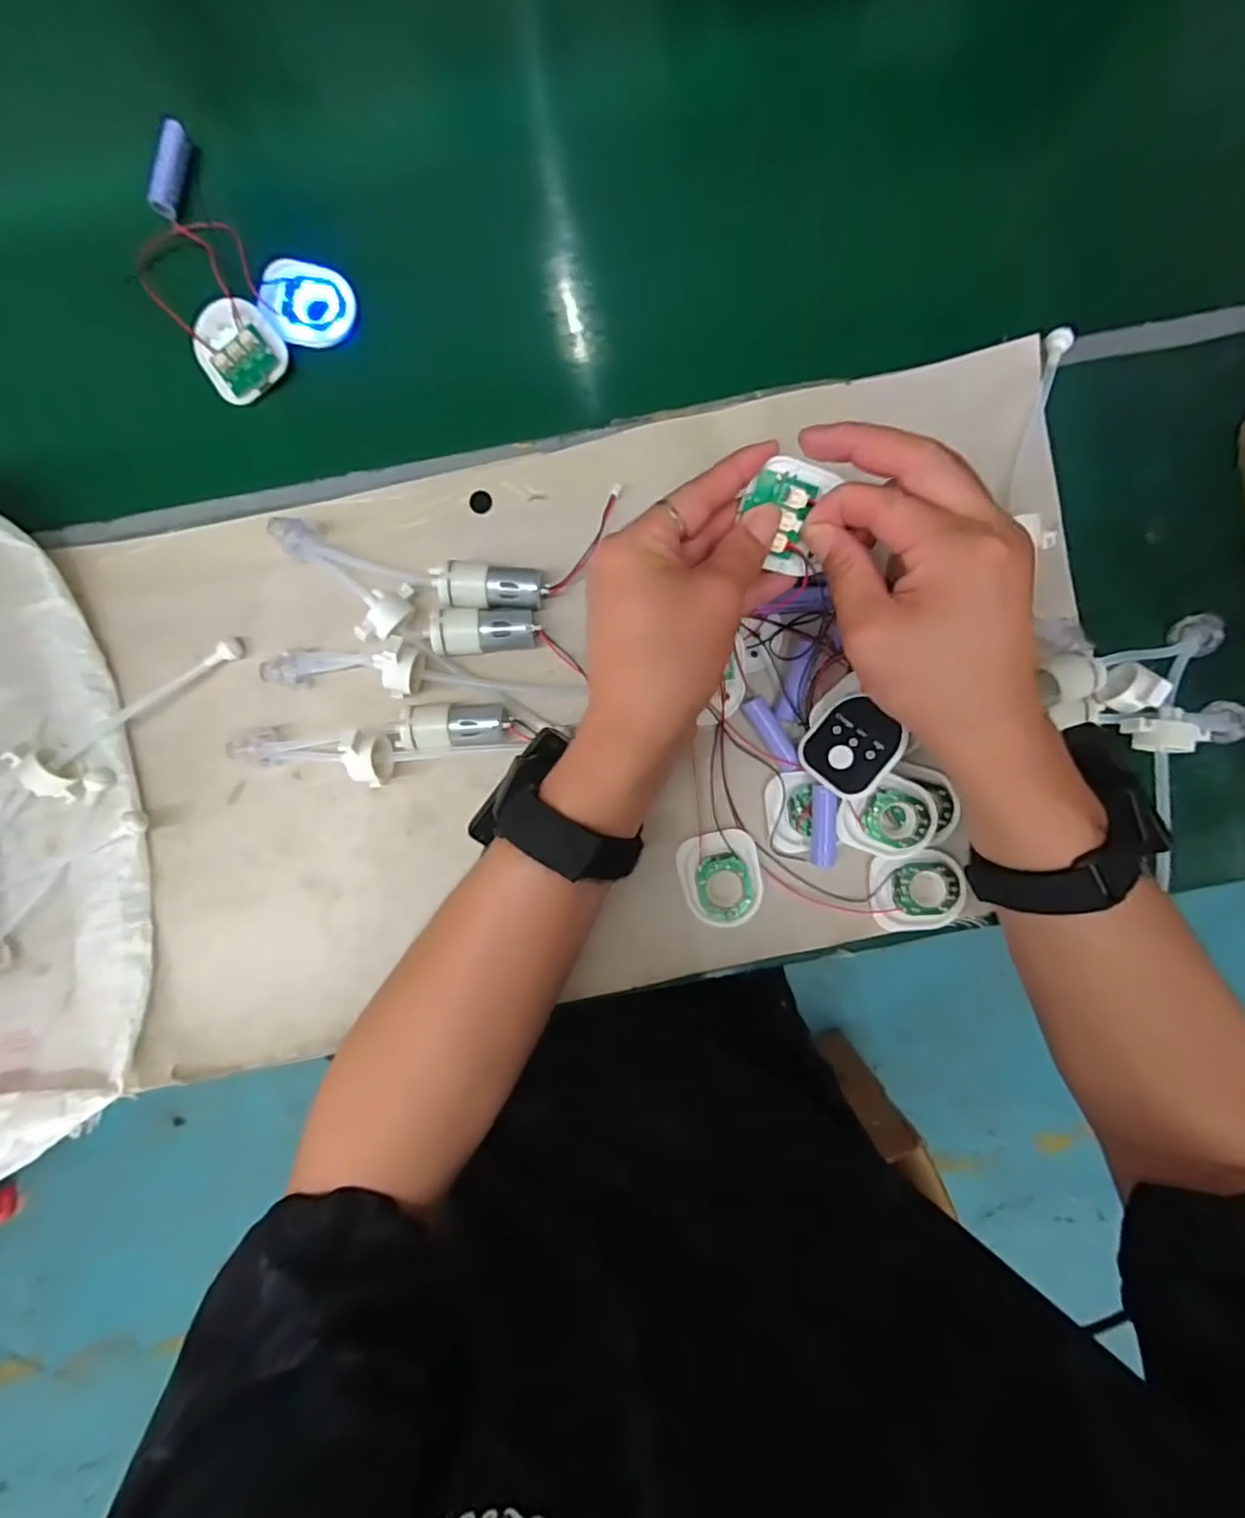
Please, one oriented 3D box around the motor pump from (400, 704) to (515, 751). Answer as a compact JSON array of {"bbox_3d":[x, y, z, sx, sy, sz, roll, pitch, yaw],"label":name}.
[{"bbox_3d":[-0.097,-0.020,0.365,0.061,0.023,0.025,-5,91,-1],"label":"motor pump"}]

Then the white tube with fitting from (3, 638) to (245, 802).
[{"bbox_3d":[-0.278,-0.022,0.353,0.137,0.027,0.033,-35,92,-1],"label":"white tube with fitting"}]

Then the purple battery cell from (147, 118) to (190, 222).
[{"bbox_3d":[-0.273,-0.355,0.371,0.015,0.011,0.051,9,91,-2],"label":"purple battery cell"}]

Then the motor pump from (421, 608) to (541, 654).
[{"bbox_3d":[-0.080,-0.074,0.362,0.059,0.026,0.025,-5,91,-1],"label":"motor pump"}]

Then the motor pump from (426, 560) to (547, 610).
[{"bbox_3d":[-0.077,-0.100,0.362,0.063,0.020,0.025,0,91,-1],"label":"motor pump"}]

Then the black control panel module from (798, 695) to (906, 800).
[{"bbox_3d":[0.127,-0.007,0.349,0.050,0.005,0.048,46,108,32],"label":"black control panel module"}]

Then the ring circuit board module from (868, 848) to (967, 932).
[{"bbox_3d":[0.178,0.080,0.373,0.055,0.007,0.045,-9,91,-1],"label":"ring circuit board module"}]

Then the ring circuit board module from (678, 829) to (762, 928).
[{"bbox_3d":[0.061,0.073,0.378,0.048,0.010,0.058,-13,91,-1],"label":"ring circuit board module"}]

